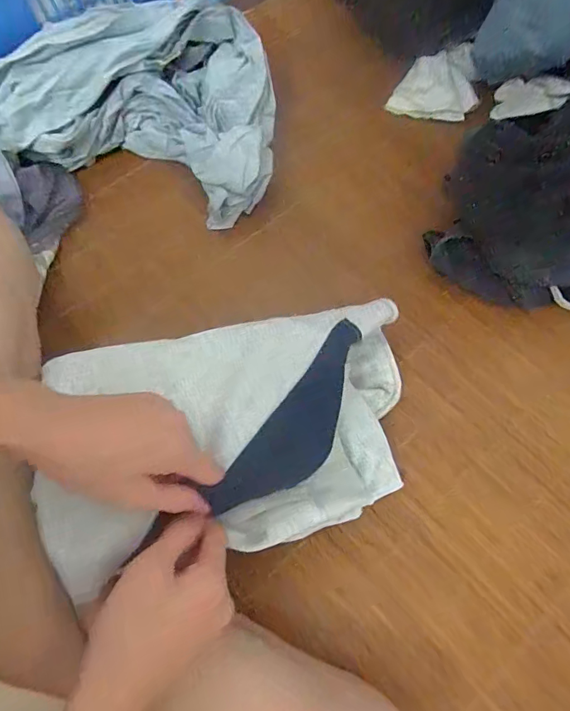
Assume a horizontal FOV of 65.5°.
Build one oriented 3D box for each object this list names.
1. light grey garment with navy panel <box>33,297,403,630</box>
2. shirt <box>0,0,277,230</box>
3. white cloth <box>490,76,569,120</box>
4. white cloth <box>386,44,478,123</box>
[{"bbox_3d":[-0.036,0.066,0.401,0.317,0.102,0.202,-12,67,-3],"label":"light grey garment with navy panel"},{"bbox_3d":[-0.290,-0.281,0.540,0.546,0.156,0.248,-9,68,-4],"label":"shirt"},{"bbox_3d":[0.339,-0.351,0.610,0.106,0.025,0.050,27,107,44],"label":"white cloth"},{"bbox_3d":[0.219,-0.393,0.634,0.114,0.056,0.085,19,69,8],"label":"white cloth"}]

